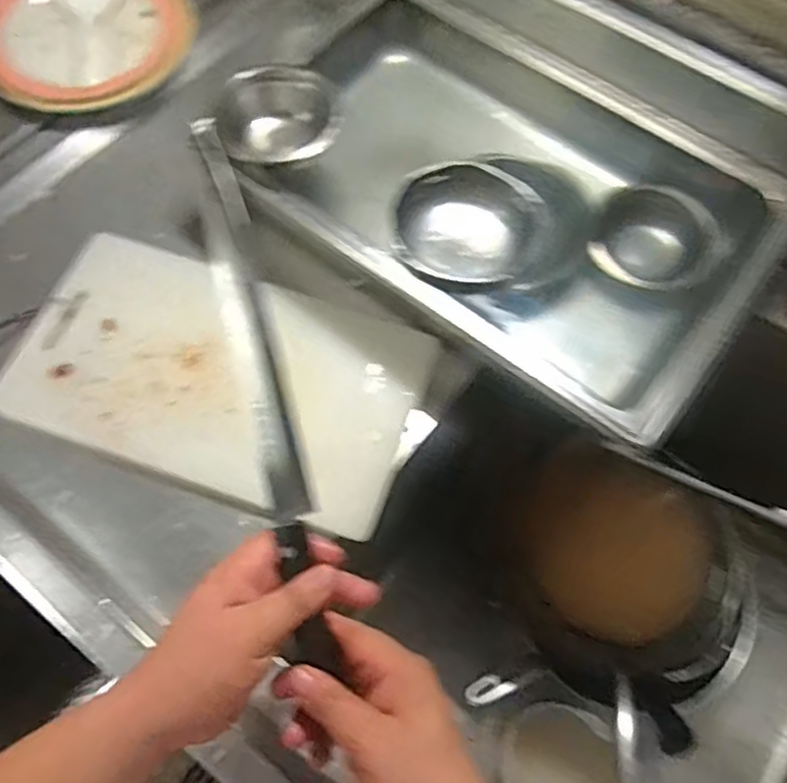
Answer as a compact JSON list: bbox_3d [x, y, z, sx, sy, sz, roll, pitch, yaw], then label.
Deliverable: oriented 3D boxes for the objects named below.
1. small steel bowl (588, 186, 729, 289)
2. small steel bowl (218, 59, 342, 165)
[{"bbox_3d":[0.280,-0.161,0.737,0.132,0.055,0.121,25,68,10],"label":"small steel bowl"},{"bbox_3d":[-0.121,-0.282,0.725,0.131,0.060,0.106,-12,67,-6],"label":"small steel bowl"}]

